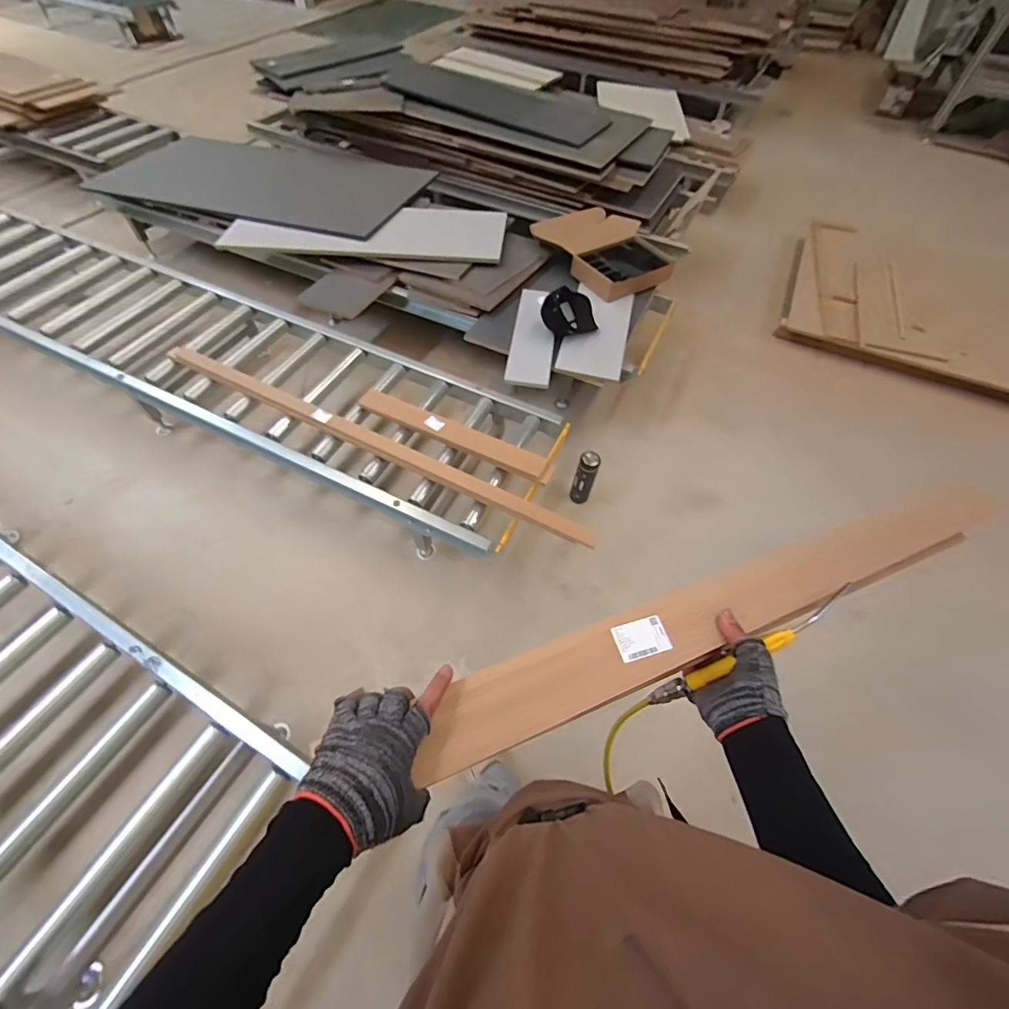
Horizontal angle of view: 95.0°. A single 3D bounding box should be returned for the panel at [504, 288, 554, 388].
[{"bbox_3d":[0.108,-0.619,1.704,0.151,0.032,0.486,8,65,3],"label":"panel"}]

